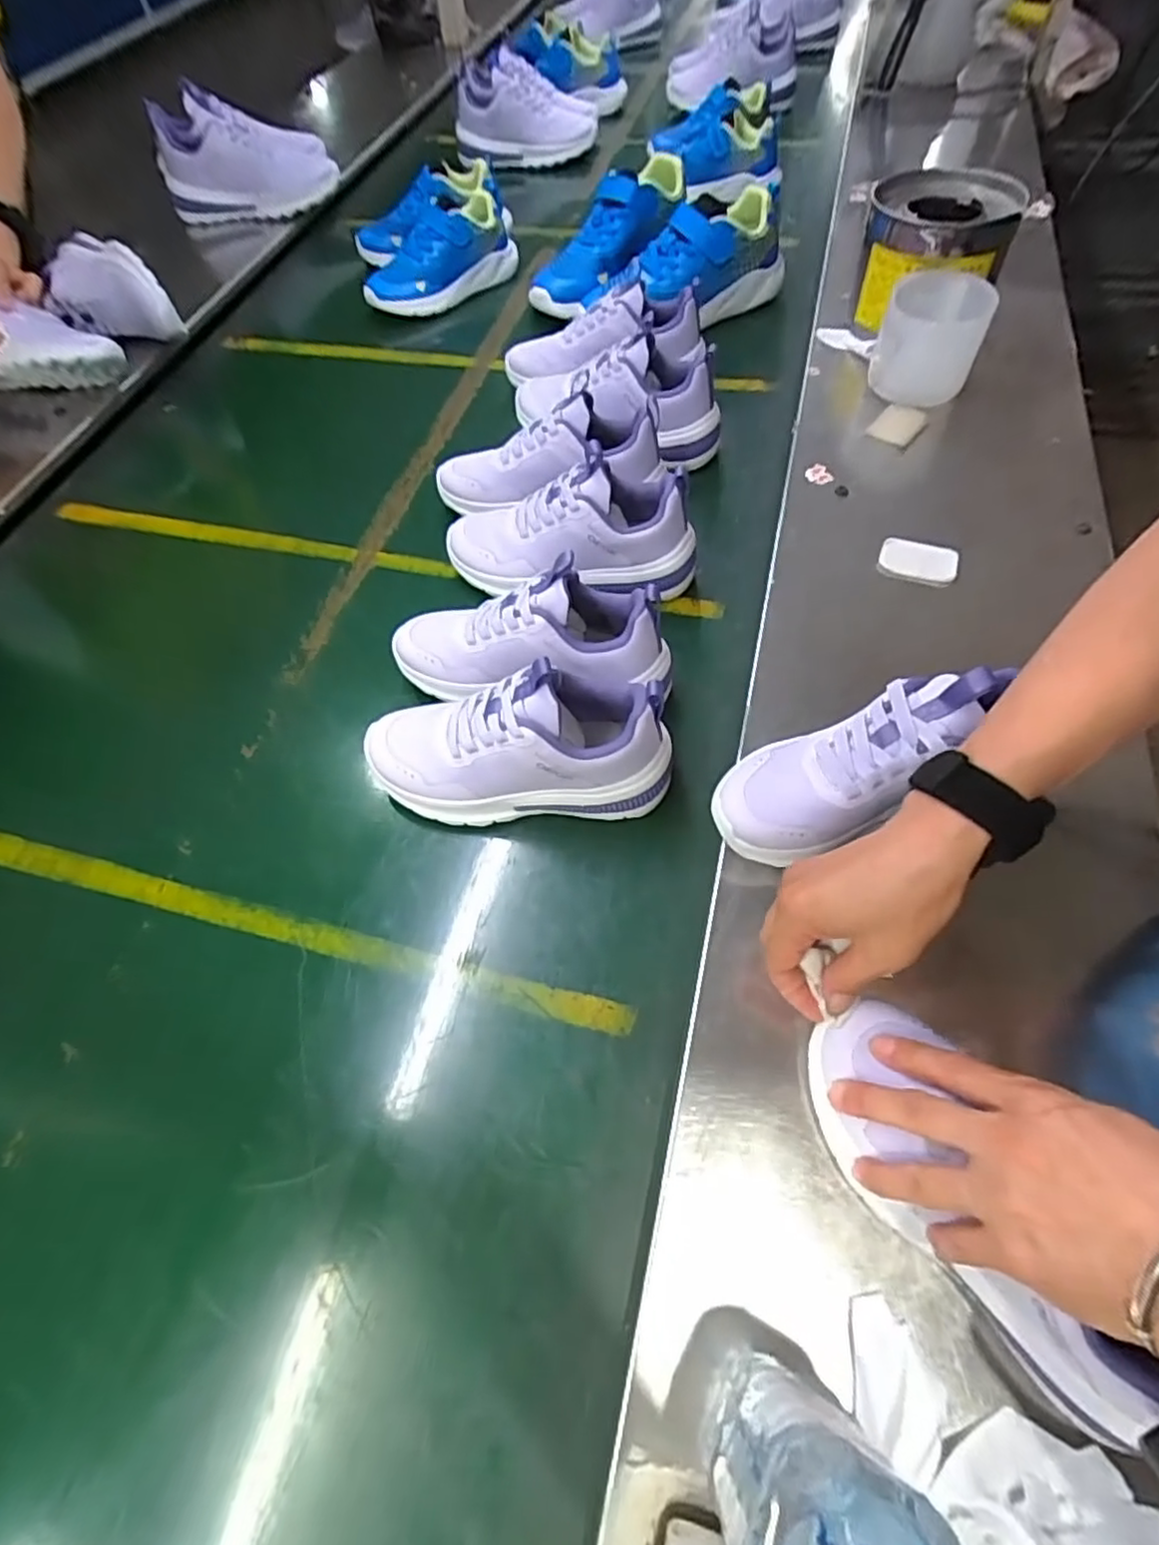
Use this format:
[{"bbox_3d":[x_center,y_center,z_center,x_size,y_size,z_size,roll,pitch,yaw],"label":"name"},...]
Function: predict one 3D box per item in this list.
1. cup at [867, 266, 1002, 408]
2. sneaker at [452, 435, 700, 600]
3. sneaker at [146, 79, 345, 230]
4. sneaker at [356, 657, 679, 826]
[{"bbox_3d":[0.336,-0.414,0.649,0.090,0.087,0.092,19,60,15],"label":"cup"},{"bbox_3d":[-0.010,-0.208,0.570,0.212,0.104,0.090,-1,59,2],"label":"sneaker"},{"bbox_3d":[-0.474,-0.873,0.944,0.225,0.121,0.102,-12,60,-4],"label":"sneaker"},{"bbox_3d":[-0.045,-0.023,0.463,0.213,0.108,0.086,0,60,3],"label":"sneaker"}]

